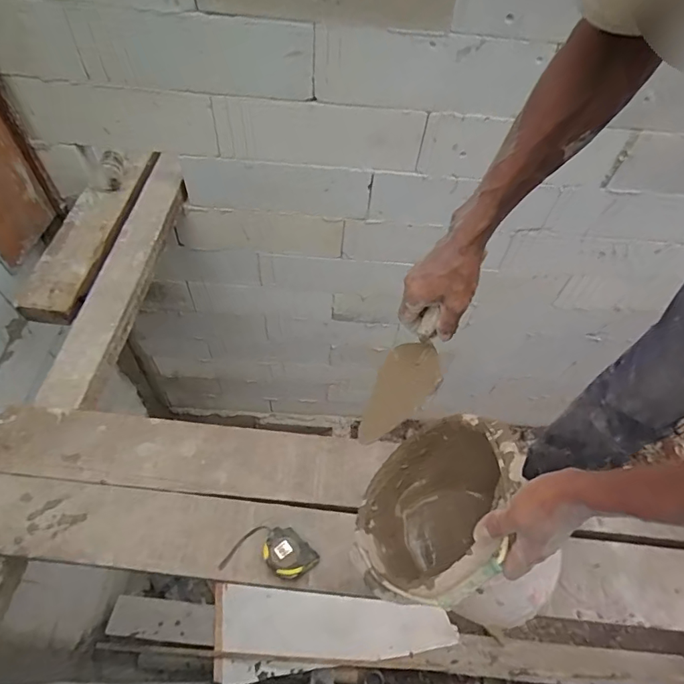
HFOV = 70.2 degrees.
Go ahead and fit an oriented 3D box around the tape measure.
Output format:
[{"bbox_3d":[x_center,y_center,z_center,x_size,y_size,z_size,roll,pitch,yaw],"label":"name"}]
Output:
[{"bbox_3d":[-0.131,0.393,0.918,0.181,0.044,0.089,12,56,3],"label":"tape measure"}]

